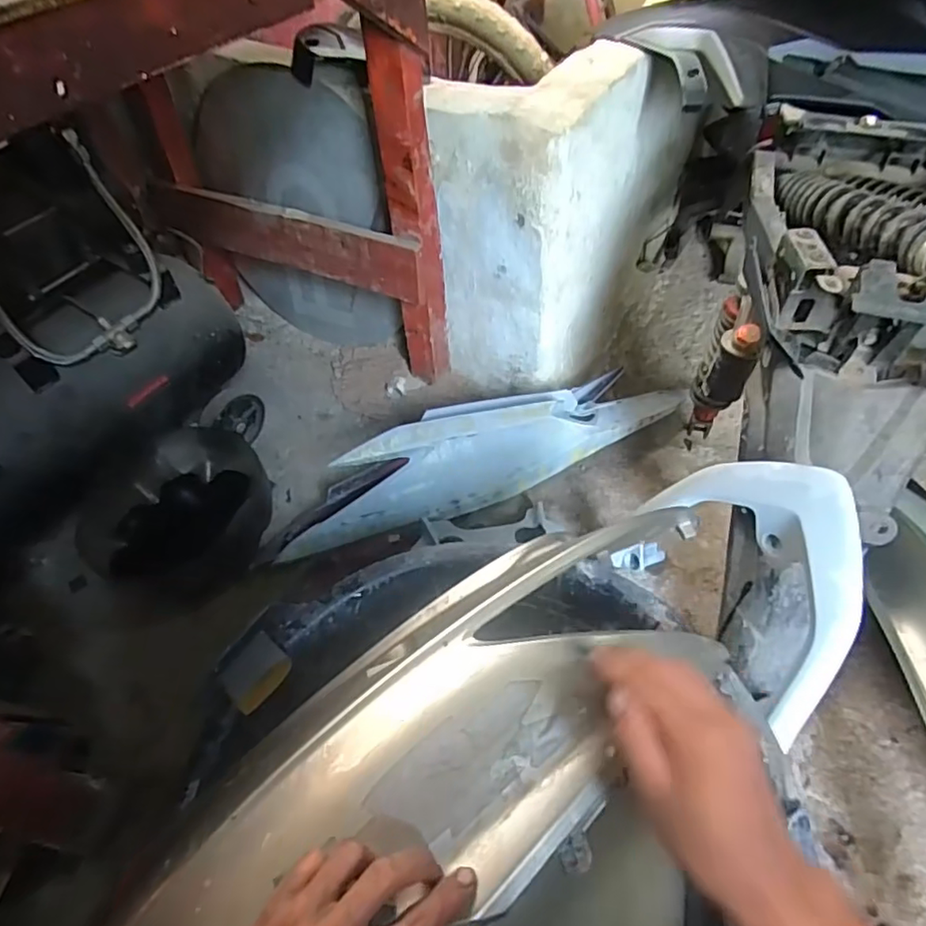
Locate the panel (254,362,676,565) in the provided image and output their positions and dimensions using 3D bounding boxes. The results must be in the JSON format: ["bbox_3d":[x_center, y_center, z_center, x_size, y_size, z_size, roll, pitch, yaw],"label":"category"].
[{"bbox_3d":[0.033,-0.023,0.885,0.683,0.137,0.118,-21,51,-15],"label":"panel"}]

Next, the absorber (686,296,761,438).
[{"bbox_3d":[0.361,-0.119,0.848,0.050,0.298,0.112,14,72,14],"label":"absorber"}]

